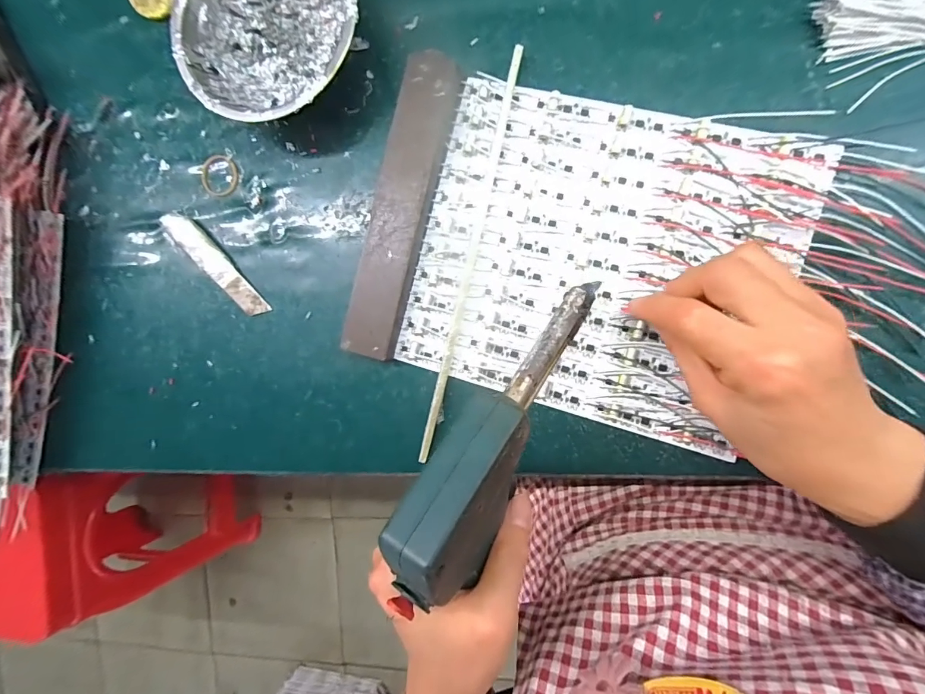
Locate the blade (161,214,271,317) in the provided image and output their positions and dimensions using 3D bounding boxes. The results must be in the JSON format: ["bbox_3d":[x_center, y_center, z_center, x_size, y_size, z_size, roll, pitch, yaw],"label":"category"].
[{"bbox_3d":[-0.185,-0.061,0.313,0.020,0.004,0.101,-44,89,3],"label":"blade"}]

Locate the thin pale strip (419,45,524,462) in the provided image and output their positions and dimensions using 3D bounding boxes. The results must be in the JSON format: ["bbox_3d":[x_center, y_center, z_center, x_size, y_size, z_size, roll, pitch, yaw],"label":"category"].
[{"bbox_3d":[0.004,-0.056,0.279,0.008,0.009,0.273,14,94,9],"label":"thin pale strip"}]

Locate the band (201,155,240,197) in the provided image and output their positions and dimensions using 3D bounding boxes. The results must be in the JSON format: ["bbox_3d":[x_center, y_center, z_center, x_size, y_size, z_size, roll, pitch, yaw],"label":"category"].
[{"bbox_3d":[-0.181,-0.128,0.310,0.028,0.004,0.030,0,92,10],"label":"band"}]

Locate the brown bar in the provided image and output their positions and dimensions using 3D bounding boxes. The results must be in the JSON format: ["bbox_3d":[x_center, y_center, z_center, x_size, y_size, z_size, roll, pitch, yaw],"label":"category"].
[{"bbox_3d":[-0.042,-0.092,0.282,0.035,0.017,0.199,15,95,9],"label":"brown bar"}]

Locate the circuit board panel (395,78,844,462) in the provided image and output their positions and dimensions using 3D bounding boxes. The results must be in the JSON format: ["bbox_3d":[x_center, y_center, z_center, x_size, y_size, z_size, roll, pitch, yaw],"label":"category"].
[{"bbox_3d":[0.086,-0.055,0.268,0.225,0.007,0.193,16,95,9],"label":"circuit board panel"}]

